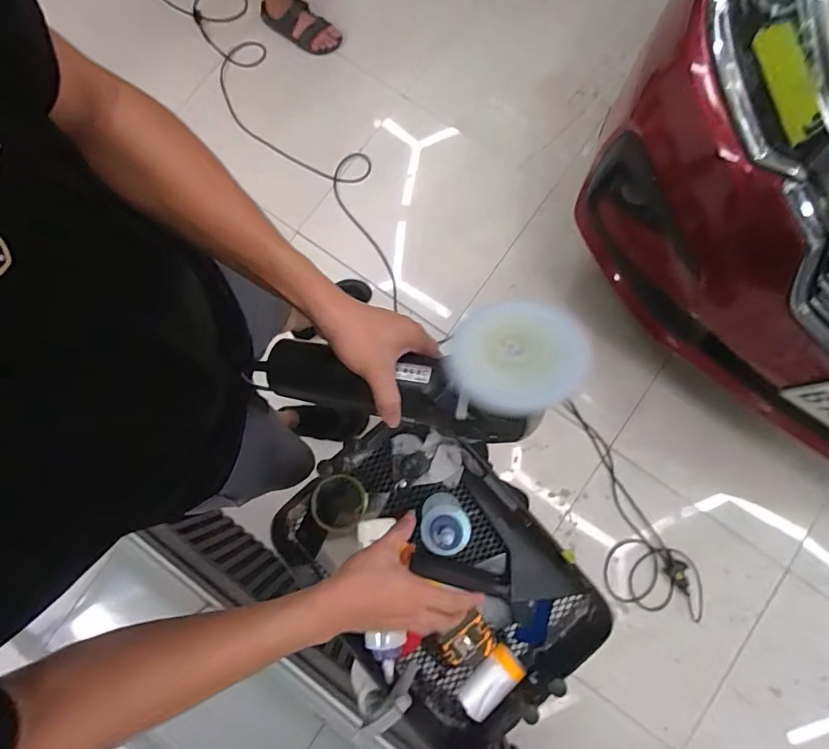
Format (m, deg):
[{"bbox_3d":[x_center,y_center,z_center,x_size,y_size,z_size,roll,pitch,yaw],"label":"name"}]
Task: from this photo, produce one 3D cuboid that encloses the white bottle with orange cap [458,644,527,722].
[{"bbox_3d":[0.109,0.438,0.663,0.095,0.045,0.049,-43,84,-5],"label":"white bottle with orange cap"}]

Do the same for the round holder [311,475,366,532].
[{"bbox_3d":[-0.118,0.200,0.721,0.090,0.034,0.084,0,82,1],"label":"round holder"}]

